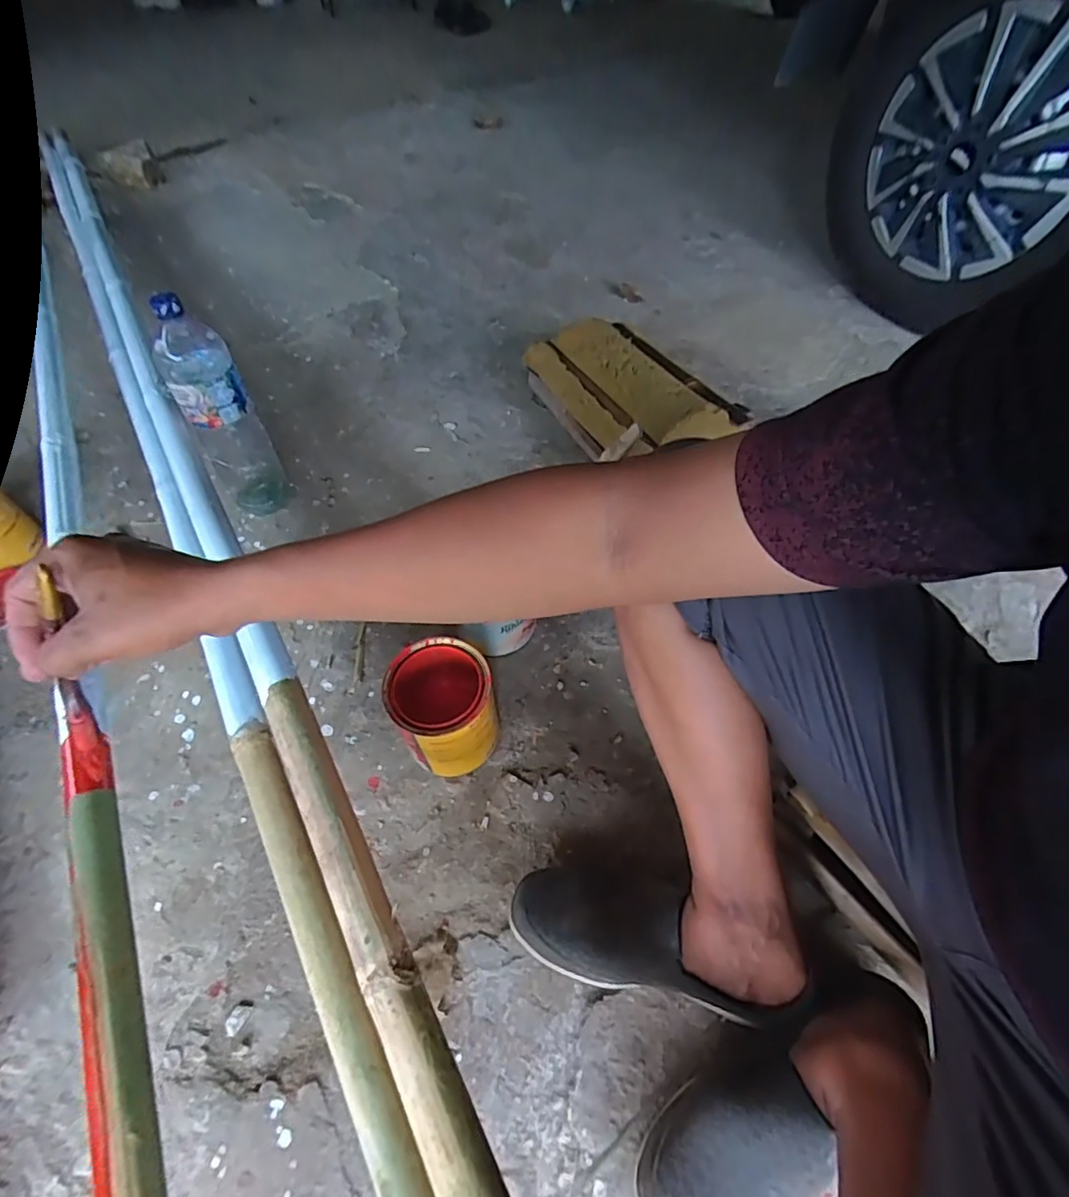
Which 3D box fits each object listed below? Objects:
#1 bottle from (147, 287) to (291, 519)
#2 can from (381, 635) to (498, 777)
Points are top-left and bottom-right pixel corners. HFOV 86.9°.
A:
[{"bbox_3d":[-0.429,-0.246,0.784,0.091,0.302,0.085,-28,61,-17],"label":"bottle"},{"bbox_3d":[-0.096,0.126,0.627,0.109,0.130,0.107,0,57,1],"label":"can"}]

